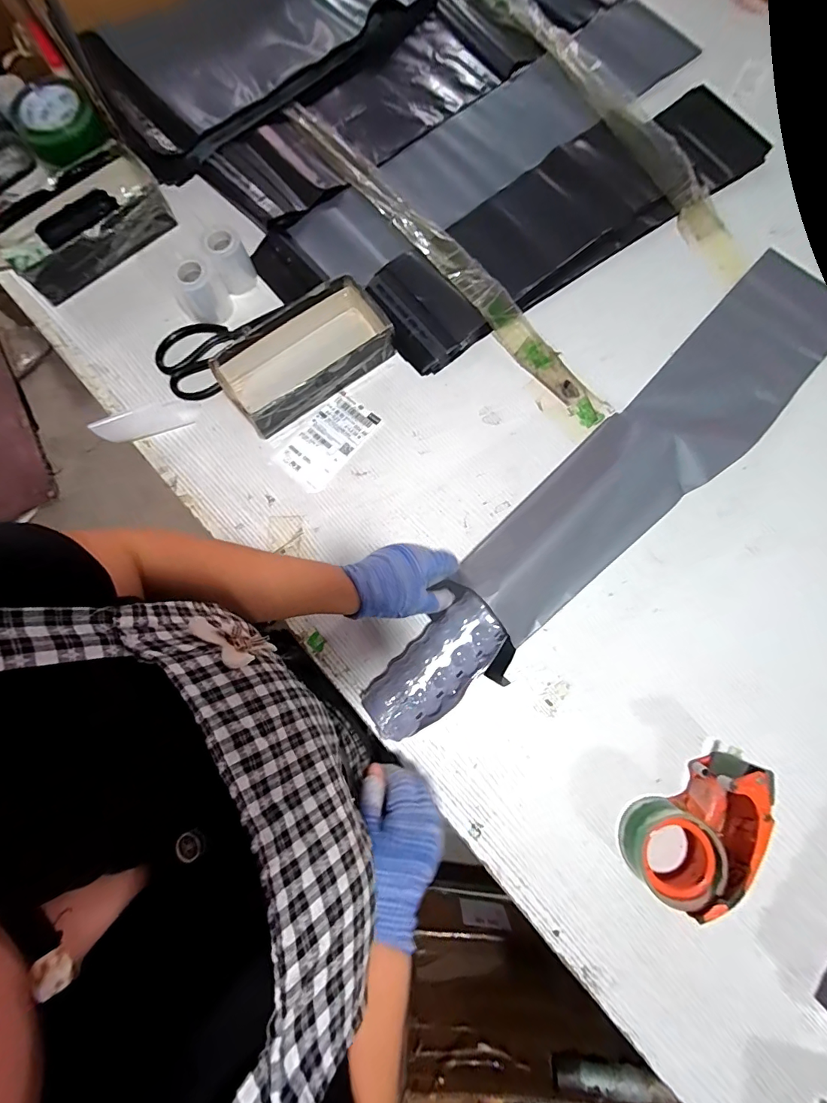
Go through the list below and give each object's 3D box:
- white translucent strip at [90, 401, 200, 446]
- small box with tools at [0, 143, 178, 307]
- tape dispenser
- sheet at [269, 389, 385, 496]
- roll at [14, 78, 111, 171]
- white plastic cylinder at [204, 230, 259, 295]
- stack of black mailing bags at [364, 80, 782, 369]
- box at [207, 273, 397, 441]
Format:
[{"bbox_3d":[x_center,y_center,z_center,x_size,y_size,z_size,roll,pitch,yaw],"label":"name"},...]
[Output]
[{"bbox_3d":[-0.346,-0.169,0.568,0.125,0.028,0.032,-23,78,-4],"label":"white translucent strip"},{"bbox_3d":[-0.463,-0.464,0.620,0.225,0.058,0.131,-35,79,-6],"label":"small box with tools"},{"bbox_3d":[0.292,0.283,0.437,0.156,0.064,0.089,-29,79,-5],"label":"tape dispenser"},{"bbox_3d":[-0.113,-0.144,0.570,0.079,0.004,0.134,40,82,9],"label":"sheet"},{"bbox_3d":[-0.486,-0.585,0.599,0.103,0.037,0.116,-37,80,-6],"label":"roll"},{"bbox_3d":[-0.246,-0.393,0.595,0.046,0.066,0.037,-17,78,-2],"label":"white plastic cylinder"},{"bbox_3d":[0.216,-0.475,0.615,0.612,0.034,0.172,-34,79,-6],"label":"stack of black mailing bags"},{"bbox_3d":[-0.138,-0.257,0.566,0.218,0.053,0.114,-35,79,-6],"label":"box"}]

